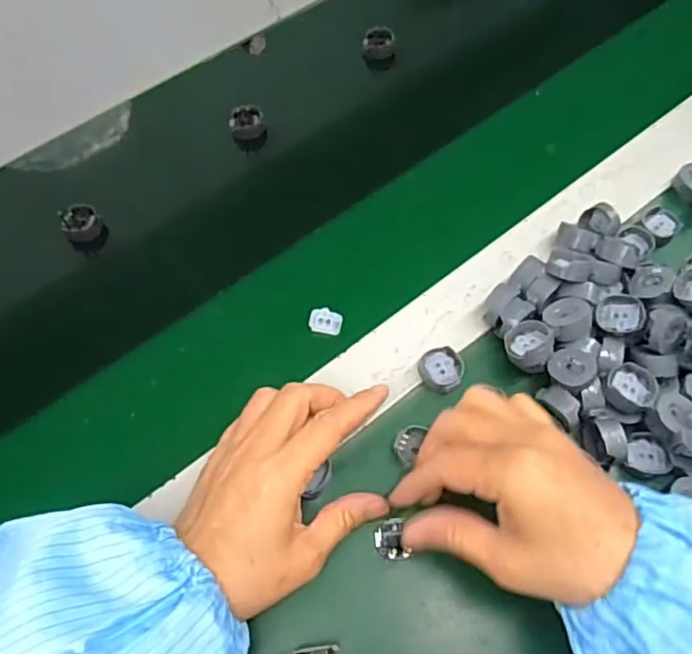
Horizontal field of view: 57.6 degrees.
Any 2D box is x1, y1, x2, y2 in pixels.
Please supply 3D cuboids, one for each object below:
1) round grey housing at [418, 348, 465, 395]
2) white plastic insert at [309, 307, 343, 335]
[{"bbox_3d":[0.062,0.027,0.405,0.029,0.009,0.026,37,69,18],"label":"round grey housing"},{"bbox_3d":[-0.014,-0.005,0.434,0.022,0.004,0.018,5,62,3],"label":"white plastic insert"}]

